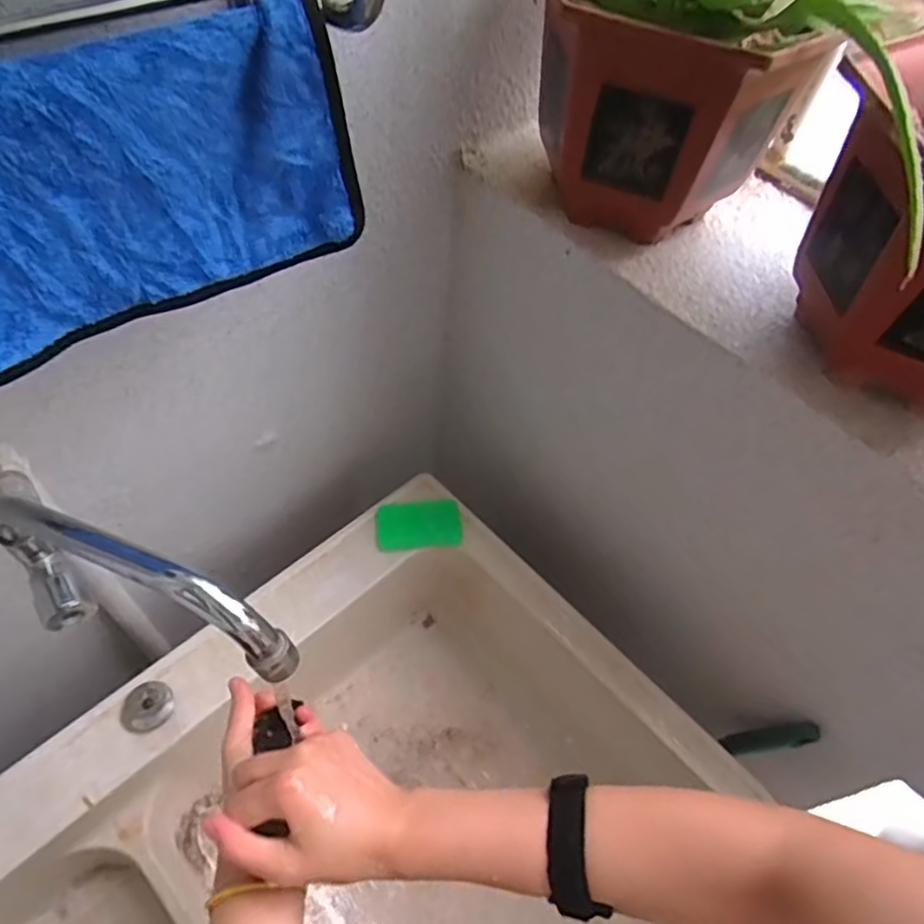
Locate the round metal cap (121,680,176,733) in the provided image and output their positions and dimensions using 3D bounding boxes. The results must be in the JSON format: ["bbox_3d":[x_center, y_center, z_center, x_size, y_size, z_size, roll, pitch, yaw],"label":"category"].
[{"bbox_3d":[-0.316,0.244,0.649,0.047,0.015,0.043,-31,63,-24],"label":"round metal cap"}]

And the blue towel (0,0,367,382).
[{"bbox_3d":[-0.211,-0.125,0.339,0.341,0.143,0.035,-31,63,-24],"label":"blue towel"}]

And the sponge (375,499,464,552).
[{"bbox_3d":[-0.052,0.076,0.793,0.103,0.012,0.058,-3,55,-8],"label":"sponge"}]

